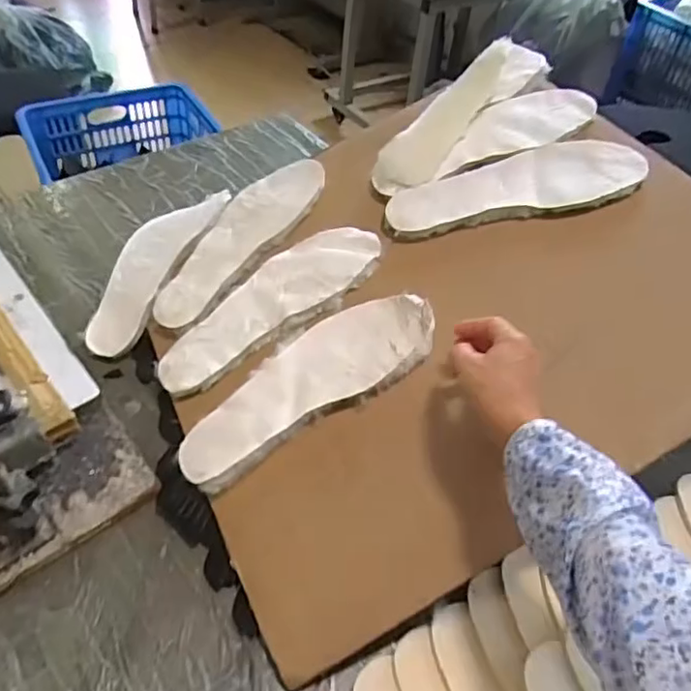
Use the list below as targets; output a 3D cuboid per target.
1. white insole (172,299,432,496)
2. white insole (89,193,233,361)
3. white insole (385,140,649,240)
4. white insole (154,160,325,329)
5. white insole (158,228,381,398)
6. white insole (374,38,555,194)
[{"bbox_3d":[-0.039,0.036,0.594,0.273,0.018,0.095,-34,56,-7],"label":"white insole"},{"bbox_3d":[-0.234,-0.102,0.737,0.087,0.028,0.260,20,66,14],"label":"white insole"},{"bbox_3d":[0.185,-0.179,0.678,0.275,0.011,0.095,-8,59,7],"label":"white insole"},{"bbox_3d":[-0.131,-0.132,0.725,0.093,0.008,0.270,32,70,26],"label":"white insole"},{"bbox_3d":[-0.085,-0.047,0.662,0.270,0.017,0.089,-37,58,-10],"label":"white insole"},{"bbox_3d":[0.135,-0.285,0.738,0.076,0.045,0.269,38,75,26],"label":"white insole"}]

